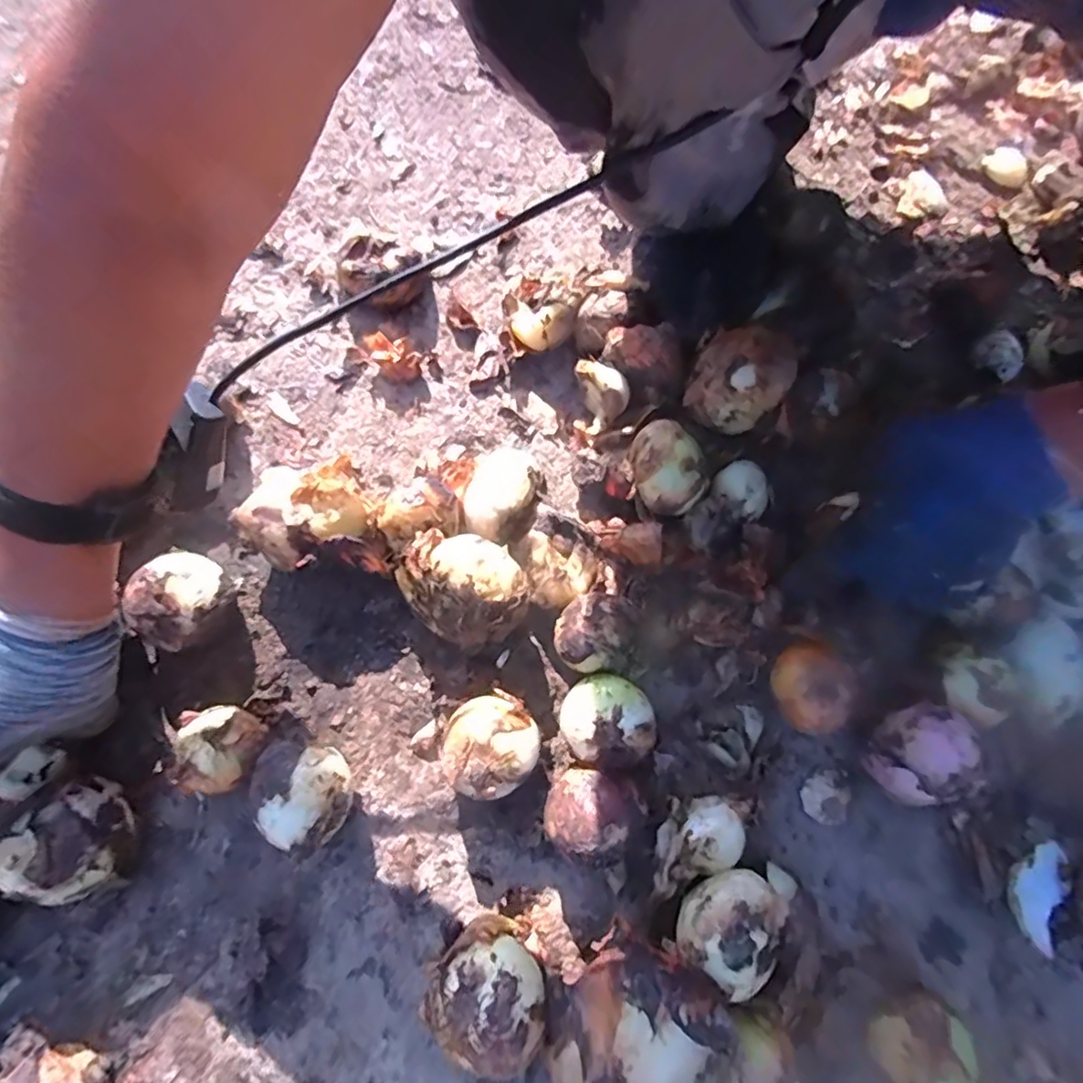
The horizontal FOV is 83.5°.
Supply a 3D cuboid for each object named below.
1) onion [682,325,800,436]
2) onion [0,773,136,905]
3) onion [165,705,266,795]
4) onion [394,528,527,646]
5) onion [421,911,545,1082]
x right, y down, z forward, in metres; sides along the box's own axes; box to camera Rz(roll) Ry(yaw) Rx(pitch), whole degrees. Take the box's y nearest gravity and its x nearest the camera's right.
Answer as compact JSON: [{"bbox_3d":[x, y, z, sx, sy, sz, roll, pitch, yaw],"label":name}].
[{"bbox_3d":[0.140,-0.114,0.438,0.062,0.057,0.067,0,75,-1],"label":"onion"},{"bbox_3d":[-0.281,0.177,0.365,0.057,0.061,0.064,-4,75,-2],"label":"onion"},{"bbox_3d":[-0.201,0.131,0.387,0.048,0.047,0.049,0,75,-1],"label":"onion"},{"bbox_3d":[-0.054,0.033,0.412,0.088,0.059,0.070,32,76,7],"label":"onion"},{"bbox_3d":[-0.030,0.259,0.353,0.063,0.056,0.063,0,75,-1],"label":"onion"}]

